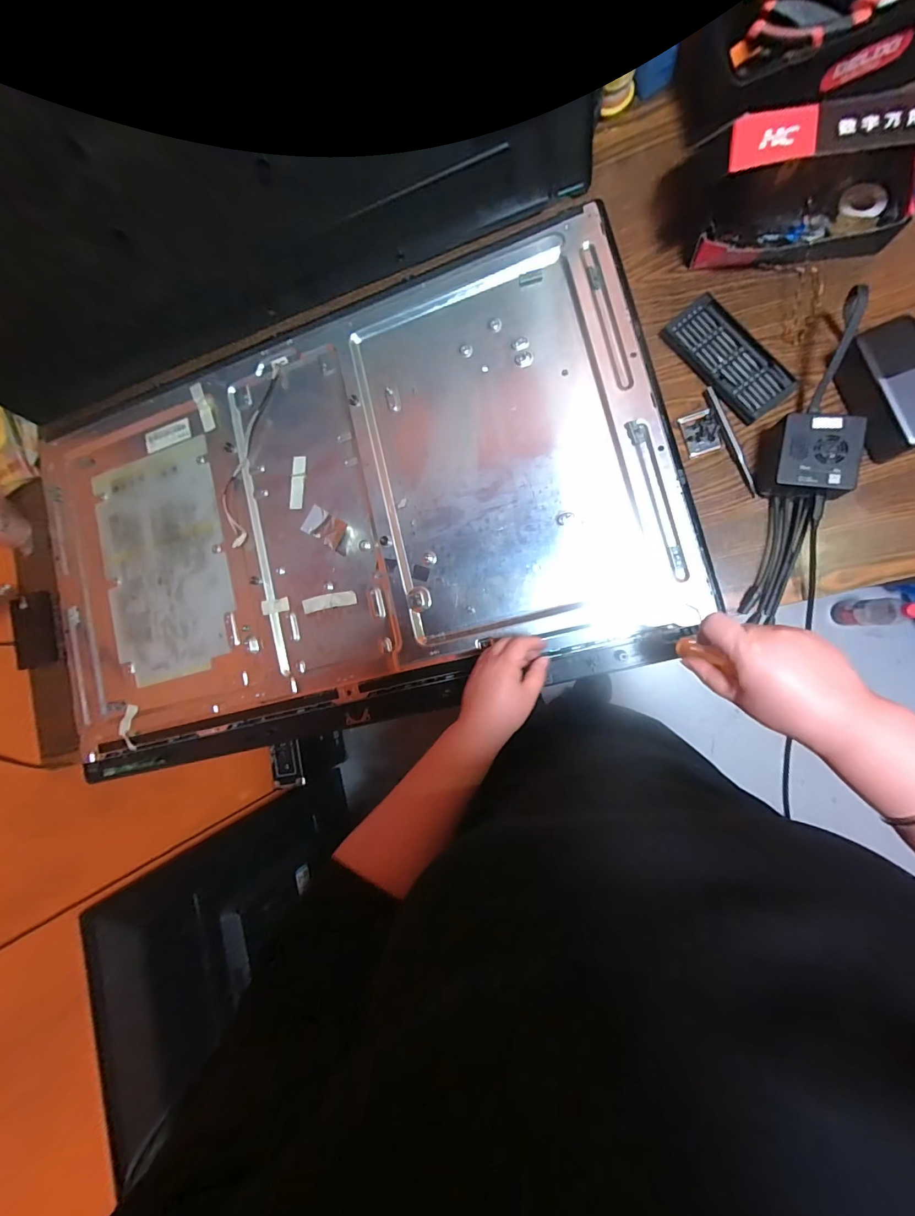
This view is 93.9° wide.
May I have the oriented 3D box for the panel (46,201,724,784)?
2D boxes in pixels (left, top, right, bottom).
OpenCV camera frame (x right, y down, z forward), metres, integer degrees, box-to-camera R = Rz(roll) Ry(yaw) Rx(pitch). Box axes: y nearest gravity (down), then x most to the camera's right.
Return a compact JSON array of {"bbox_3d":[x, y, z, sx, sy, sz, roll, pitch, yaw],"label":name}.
[{"bbox_3d":[-0.188,-0.116,0.570,0.890,0.056,0.548,-14,85,8],"label":"panel"}]

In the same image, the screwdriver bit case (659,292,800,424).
[{"bbox_3d":[0.315,-0.291,0.499,0.064,0.012,0.153,-37,82,6],"label":"screwdriver bit case"}]

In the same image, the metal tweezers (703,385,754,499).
[{"bbox_3d":[0.321,-0.196,0.500,0.012,0.006,0.136,-22,84,7],"label":"metal tweezers"}]

